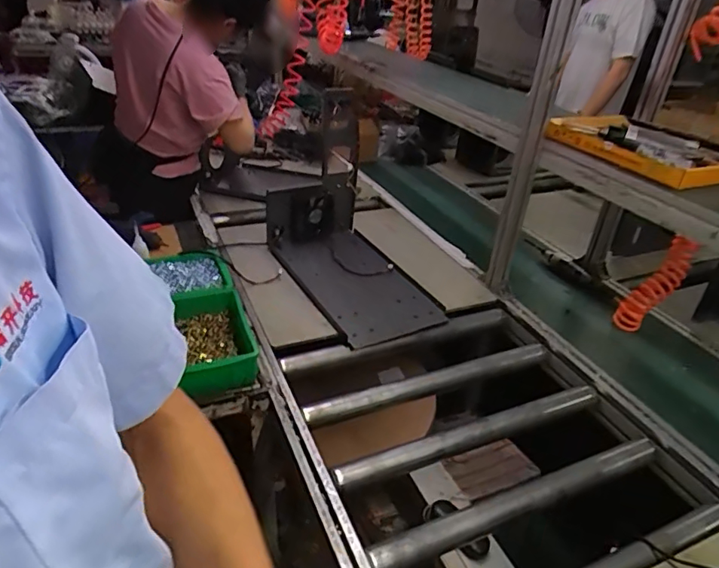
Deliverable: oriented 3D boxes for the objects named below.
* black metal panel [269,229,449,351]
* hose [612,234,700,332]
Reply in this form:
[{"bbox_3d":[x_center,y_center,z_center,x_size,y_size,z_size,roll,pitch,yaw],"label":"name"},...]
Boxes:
[{"bbox_3d":[-0.017,-0.014,1.337,0.278,0.028,0.466,-13,36,-29],"label":"black metal panel"},{"bbox_3d":[0.738,-0.003,1.290,0.104,0.216,0.182,25,36,30],"label":"hose"}]

